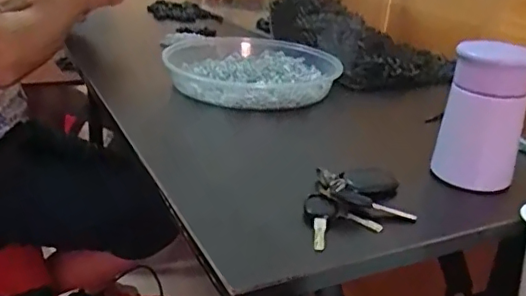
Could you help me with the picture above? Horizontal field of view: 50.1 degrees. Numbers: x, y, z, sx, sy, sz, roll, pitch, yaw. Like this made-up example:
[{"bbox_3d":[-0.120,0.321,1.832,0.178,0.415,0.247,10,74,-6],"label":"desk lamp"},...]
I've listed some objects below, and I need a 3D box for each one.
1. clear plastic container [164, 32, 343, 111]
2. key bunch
[{"bbox_3d":[-0.015,-0.112,0.780,0.226,0.040,0.258,-2,25,-15],"label":"clear plastic container"},{"bbox_3d":[0.077,0.049,0.462,0.094,0.024,0.109,0,24,-10],"label":"key bunch"}]

